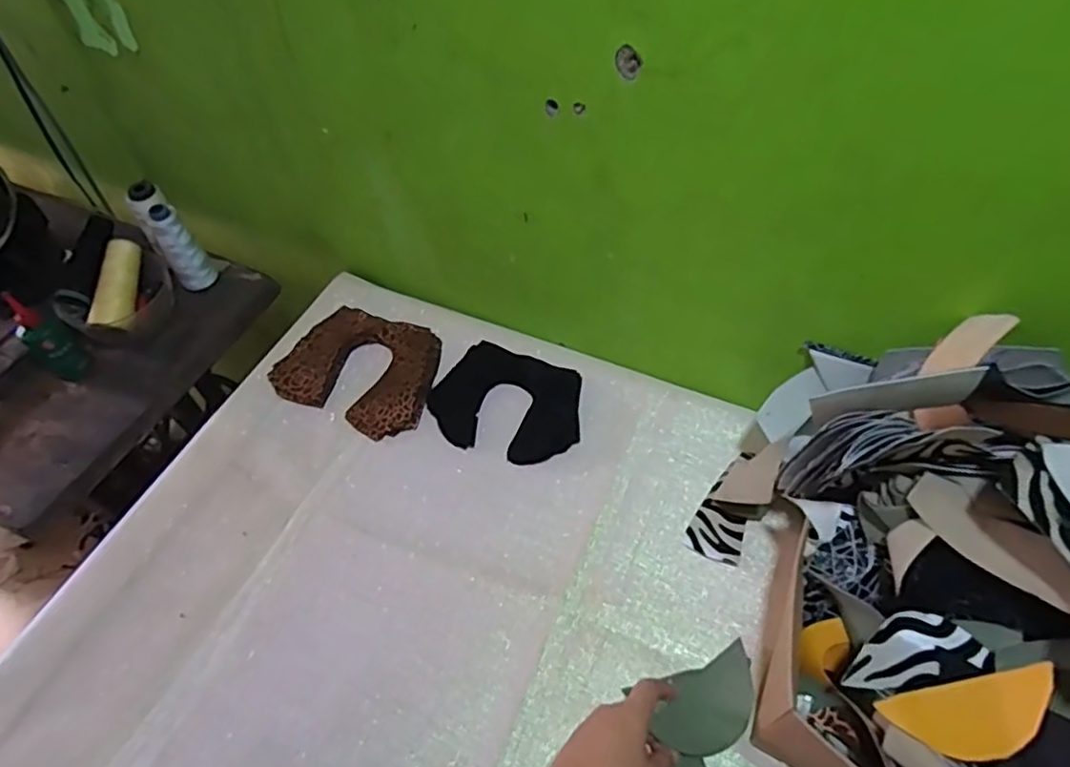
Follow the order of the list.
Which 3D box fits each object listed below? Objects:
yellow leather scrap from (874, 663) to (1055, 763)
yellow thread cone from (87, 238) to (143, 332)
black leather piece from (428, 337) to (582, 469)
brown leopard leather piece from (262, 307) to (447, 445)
[{"bbox_3d":[0.269,0.204,0.392,0.098,0.007,0.042,-15,58,8],"label":"yellow leather scrap"},{"bbox_3d":[-0.484,-0.115,0.753,0.035,0.044,0.110,5,79,8],"label":"yellow thread cone"},{"bbox_3d":[-0.028,0.021,0.698,0.158,0.006,0.123,17,63,15],"label":"black leather piece"},{"bbox_3d":[-0.190,-0.020,0.725,0.166,0.010,0.141,23,62,10],"label":"brown leopard leather piece"}]

